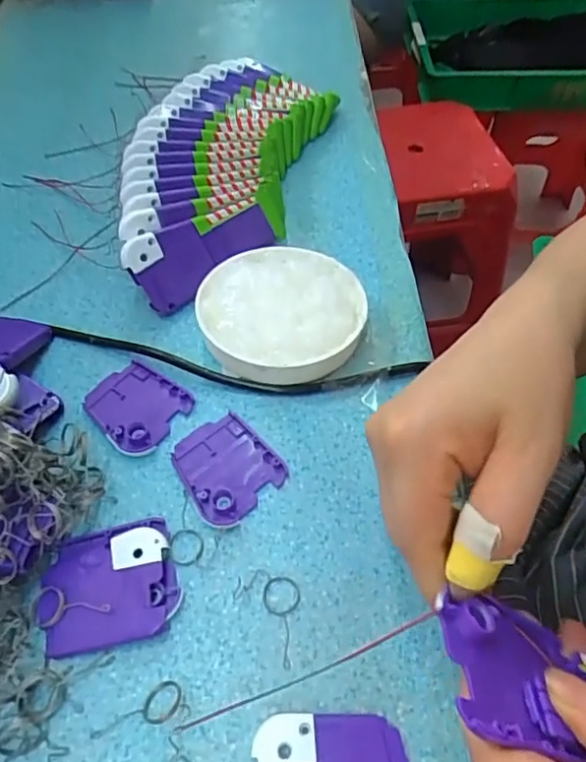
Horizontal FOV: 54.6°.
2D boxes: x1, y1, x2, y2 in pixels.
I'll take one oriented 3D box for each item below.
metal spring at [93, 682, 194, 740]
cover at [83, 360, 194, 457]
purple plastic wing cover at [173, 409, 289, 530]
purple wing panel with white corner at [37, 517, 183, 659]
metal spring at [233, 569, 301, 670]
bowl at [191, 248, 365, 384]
[{"bbox_3d":[-0.068,0.144,0.251,0.043,0.004,0.016,-9,53,-8],"label":"metal spring"},{"bbox_3d":[-0.096,0.015,0.345,0.059,0.005,0.051,32,58,21],"label":"cover"},{"bbox_3d":[-0.039,0.048,0.321,0.053,0.004,0.060,-35,61,-25],"label":"purple plastic wing cover"},{"bbox_3d":[-0.090,0.098,0.278,0.064,0.013,0.058,-8,53,-7],"label":"purple wing panel with white corner"},{"bbox_3d":[-0.007,0.110,0.277,0.028,0.004,0.046,-33,60,-23],"label":"metal spring"},{"bbox_3d":[-0.007,-0.046,0.375,0.103,0.029,0.110,1,53,-1],"label":"bowl"}]

